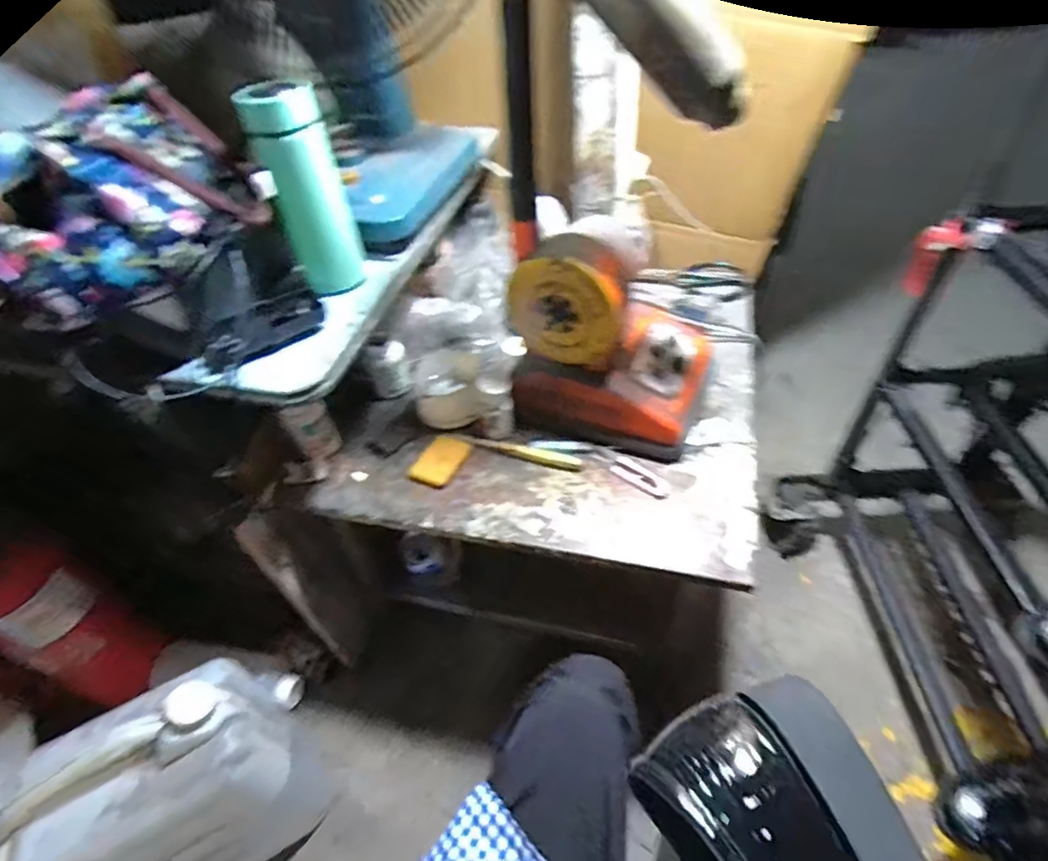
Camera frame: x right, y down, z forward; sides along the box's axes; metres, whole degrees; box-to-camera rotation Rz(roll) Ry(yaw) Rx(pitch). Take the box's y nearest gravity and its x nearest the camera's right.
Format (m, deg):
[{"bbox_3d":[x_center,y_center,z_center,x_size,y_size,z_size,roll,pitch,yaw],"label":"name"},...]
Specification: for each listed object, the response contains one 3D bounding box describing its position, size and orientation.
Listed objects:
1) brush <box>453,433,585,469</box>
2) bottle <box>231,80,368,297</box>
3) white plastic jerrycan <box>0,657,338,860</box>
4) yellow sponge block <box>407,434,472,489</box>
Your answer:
[{"bbox_3d":[-0.012,0.023,0.697,0.166,0.017,0.026,14,51,18],"label":"brush"},{"bbox_3d":[-0.217,-0.238,0.577,0.071,0.199,0.062,-21,49,-13],"label":"bottle"},{"bbox_3d":[-0.392,0.424,0.672,0.229,0.308,0.146,-29,51,-19],"label":"white plastic jerrycan"},{"bbox_3d":[-0.101,0.037,0.696,0.050,0.011,0.078,25,54,6],"label":"yellow sponge block"}]

